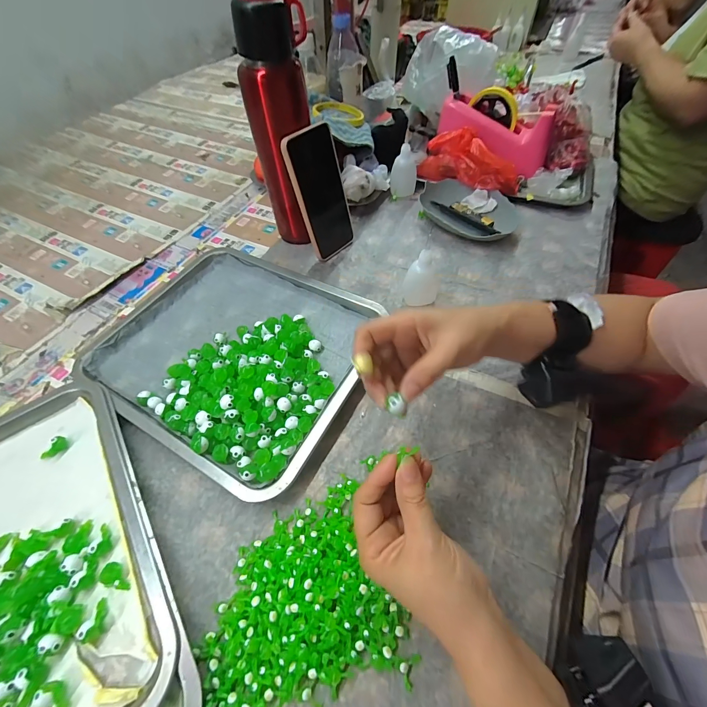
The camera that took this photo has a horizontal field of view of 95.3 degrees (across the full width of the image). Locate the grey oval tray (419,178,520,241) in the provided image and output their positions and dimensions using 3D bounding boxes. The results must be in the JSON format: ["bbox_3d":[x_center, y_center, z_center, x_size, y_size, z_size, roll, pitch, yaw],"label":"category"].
[{"bbox_3d":[0.181,-0.234,0.527,0.158,0.031,0.105,30,62,21],"label":"grey oval tray"}]

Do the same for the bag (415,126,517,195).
[{"bbox_3d":[0.192,-0.315,0.540,0.169,0.079,0.050,34,63,22],"label":"bag"}]

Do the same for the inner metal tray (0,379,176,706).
[{"bbox_3d":[-0.293,0.186,0.266,0.226,0.024,0.312,-31,60,-18],"label":"inner metal tray"}]

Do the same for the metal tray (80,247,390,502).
[{"bbox_3d":[-0.148,-0.013,0.393,0.322,0.031,0.260,24,60,17],"label":"metal tray"}]

